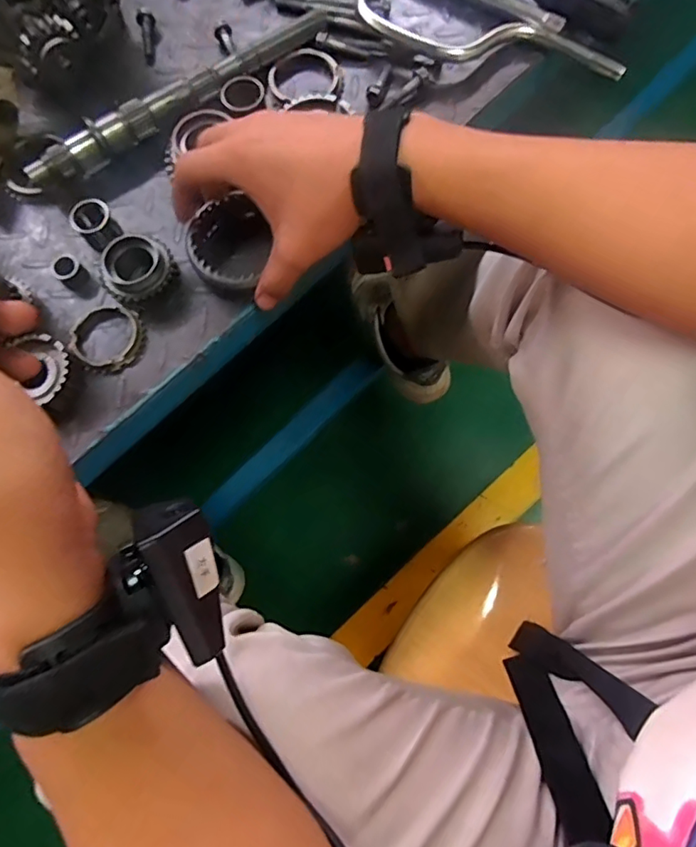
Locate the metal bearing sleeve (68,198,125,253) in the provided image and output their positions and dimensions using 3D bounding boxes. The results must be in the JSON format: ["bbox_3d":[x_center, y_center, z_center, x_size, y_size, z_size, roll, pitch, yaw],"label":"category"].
[{"bbox_3d":[-0.200,-0.158,0.413,0.029,0.029,0.024,-34,76,-7],"label":"metal bearing sleeve"}]

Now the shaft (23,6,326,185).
[{"bbox_3d":[-0.135,-0.278,0.442,0.283,0.031,0.030,-40,77,-8],"label":"shaft"}]

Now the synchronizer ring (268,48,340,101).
[{"bbox_3d":[-0.038,-0.303,0.458,0.059,0.011,0.058,-1,75,2],"label":"synchronizer ring"}]

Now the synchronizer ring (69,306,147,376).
[{"bbox_3d":[-0.181,-0.063,0.395,0.055,0.006,0.053,-1,75,2],"label":"synchronizer ring"}]

